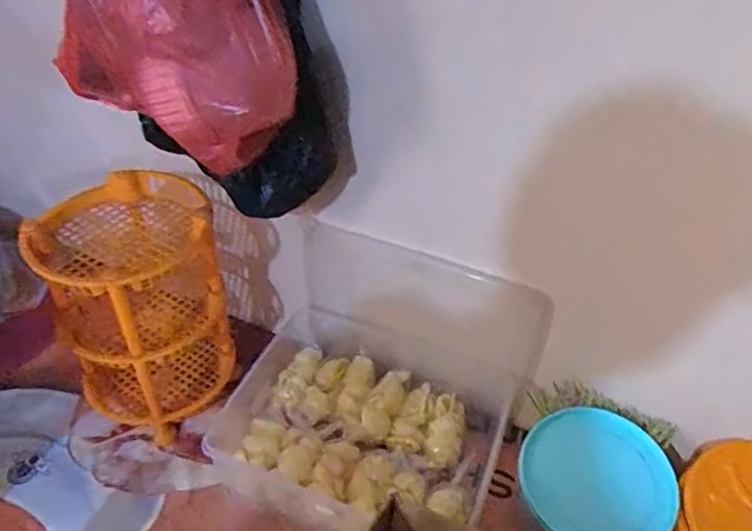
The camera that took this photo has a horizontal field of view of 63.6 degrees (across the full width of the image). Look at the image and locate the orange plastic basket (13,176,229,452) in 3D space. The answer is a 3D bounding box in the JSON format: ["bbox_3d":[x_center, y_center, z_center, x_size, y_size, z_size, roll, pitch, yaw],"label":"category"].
[{"bbox_3d":[-0.336,0.065,0.884,0.218,0.320,0.228,-11,43,-15],"label":"orange plastic basket"}]

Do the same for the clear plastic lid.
[{"bbox_3d":[0.060,0.079,0.907,0.367,0.211,0.060,16,44,16],"label":"clear plastic lid"}]

